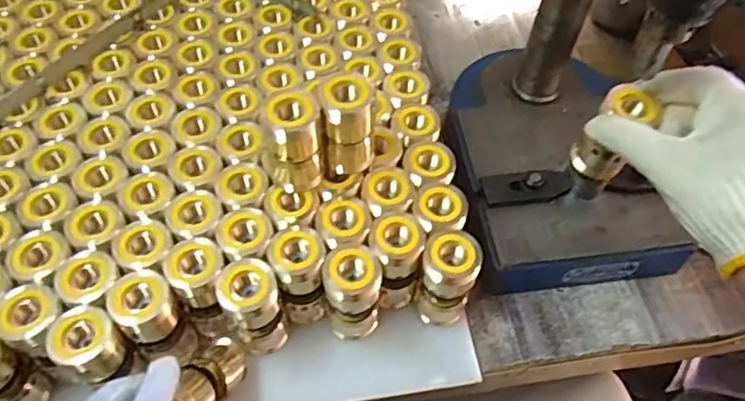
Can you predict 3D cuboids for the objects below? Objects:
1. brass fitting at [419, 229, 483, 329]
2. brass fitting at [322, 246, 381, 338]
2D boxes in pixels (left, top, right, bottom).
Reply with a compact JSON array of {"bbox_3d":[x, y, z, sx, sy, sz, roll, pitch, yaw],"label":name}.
[{"bbox_3d":[0.057,0.065,0.456,0.045,0.100,0.045,0,55,0],"label":"brass fitting"},{"bbox_3d":[-0.014,0.076,0.443,0.040,0.102,0.034,-5,55,-3],"label":"brass fitting"}]

